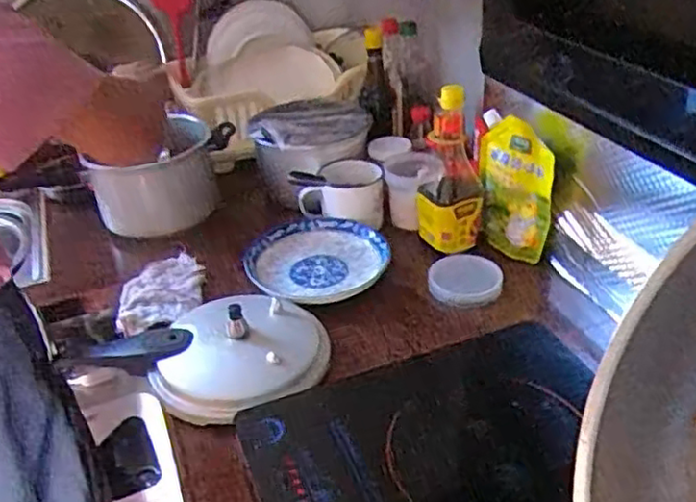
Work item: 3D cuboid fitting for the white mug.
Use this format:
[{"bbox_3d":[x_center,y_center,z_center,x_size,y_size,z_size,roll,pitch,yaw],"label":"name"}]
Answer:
[{"bbox_3d":[-0.012,-0.095,1.134,0.137,0.084,0.097,-6,33,-2],"label":"white mug"}]

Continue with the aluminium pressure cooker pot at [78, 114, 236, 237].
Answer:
[{"bbox_3d":[-0.298,-0.124,1.171,0.184,0.135,0.201,1,34,9],"label":"aluminium pressure cooker pot"}]

